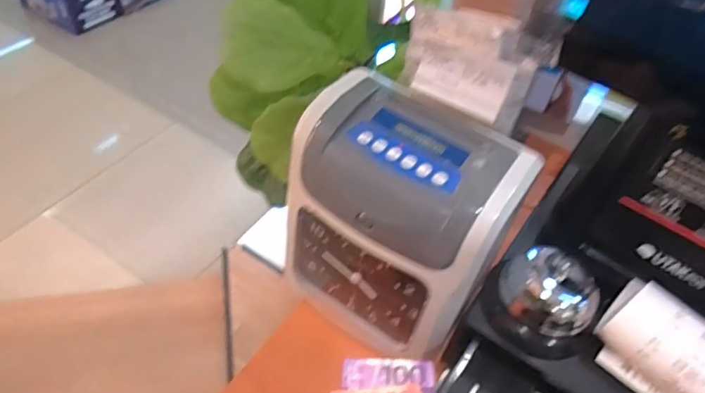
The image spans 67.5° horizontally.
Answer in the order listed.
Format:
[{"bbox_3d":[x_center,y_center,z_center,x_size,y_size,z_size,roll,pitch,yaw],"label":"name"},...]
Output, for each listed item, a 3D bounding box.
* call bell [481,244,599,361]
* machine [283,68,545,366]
[{"bbox_3d":[0.165,0.087,0.450,0.086,0.067,0.085,3,48,-4],"label":"call bell"},{"bbox_3d":[0.036,0.026,0.478,0.183,0.194,0.118,30,52,19],"label":"machine"}]

